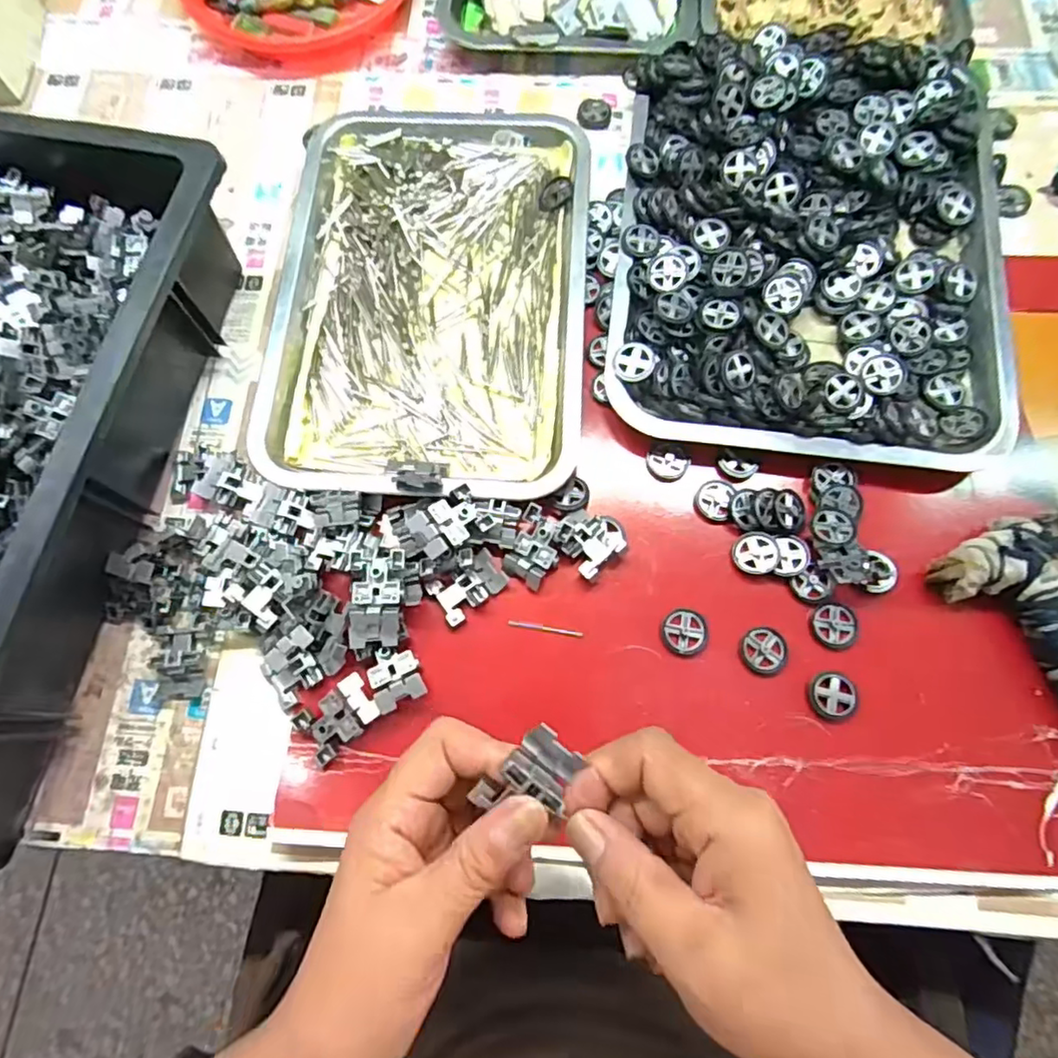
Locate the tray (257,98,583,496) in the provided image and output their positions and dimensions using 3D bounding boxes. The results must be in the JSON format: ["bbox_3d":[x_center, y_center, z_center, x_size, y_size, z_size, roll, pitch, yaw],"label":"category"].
[{"bbox_3d":[-0.067,-0.173,0.443,0.211,0.020,0.313,3,74,3],"label":"tray"}]

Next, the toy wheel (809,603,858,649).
[{"bbox_3d":[0.183,0.058,0.371,0.026,0.004,0.027,0,73,1],"label":"toy wheel"}]

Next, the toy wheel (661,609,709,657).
[{"bbox_3d":[0.094,0.062,0.374,0.028,0.004,0.027,0,73,1],"label":"toy wheel"}]

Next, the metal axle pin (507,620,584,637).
[{"bbox_3d":[0.010,0.059,0.374,0.045,0.004,0.004,9,74,4],"label":"metal axle pin"}]

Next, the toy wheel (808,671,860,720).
[{"bbox_3d":[0.176,0.096,0.359,0.026,0.004,0.026,0,73,1],"label":"toy wheel"}]

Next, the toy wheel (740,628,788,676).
[{"bbox_3d":[0.139,0.072,0.368,0.025,0.004,0.027,4,74,3],"label":"toy wheel"}]

